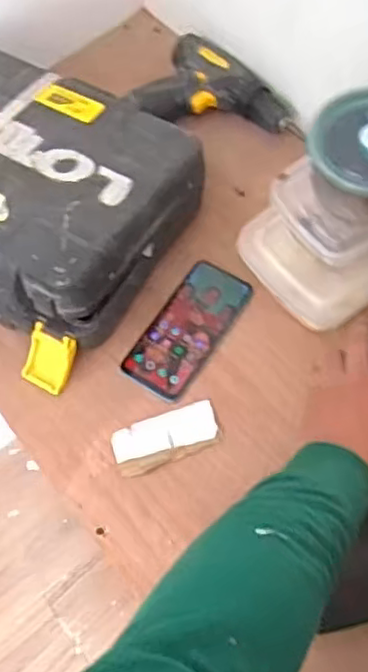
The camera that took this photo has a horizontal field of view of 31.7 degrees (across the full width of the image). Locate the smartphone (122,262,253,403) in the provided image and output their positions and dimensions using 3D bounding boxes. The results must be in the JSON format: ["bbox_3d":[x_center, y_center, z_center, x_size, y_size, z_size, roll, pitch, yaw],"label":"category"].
[{"bbox_3d":[0.004,-0.009,0.707,0.075,0.005,0.160,31,71,17],"label":"smartphone"}]

